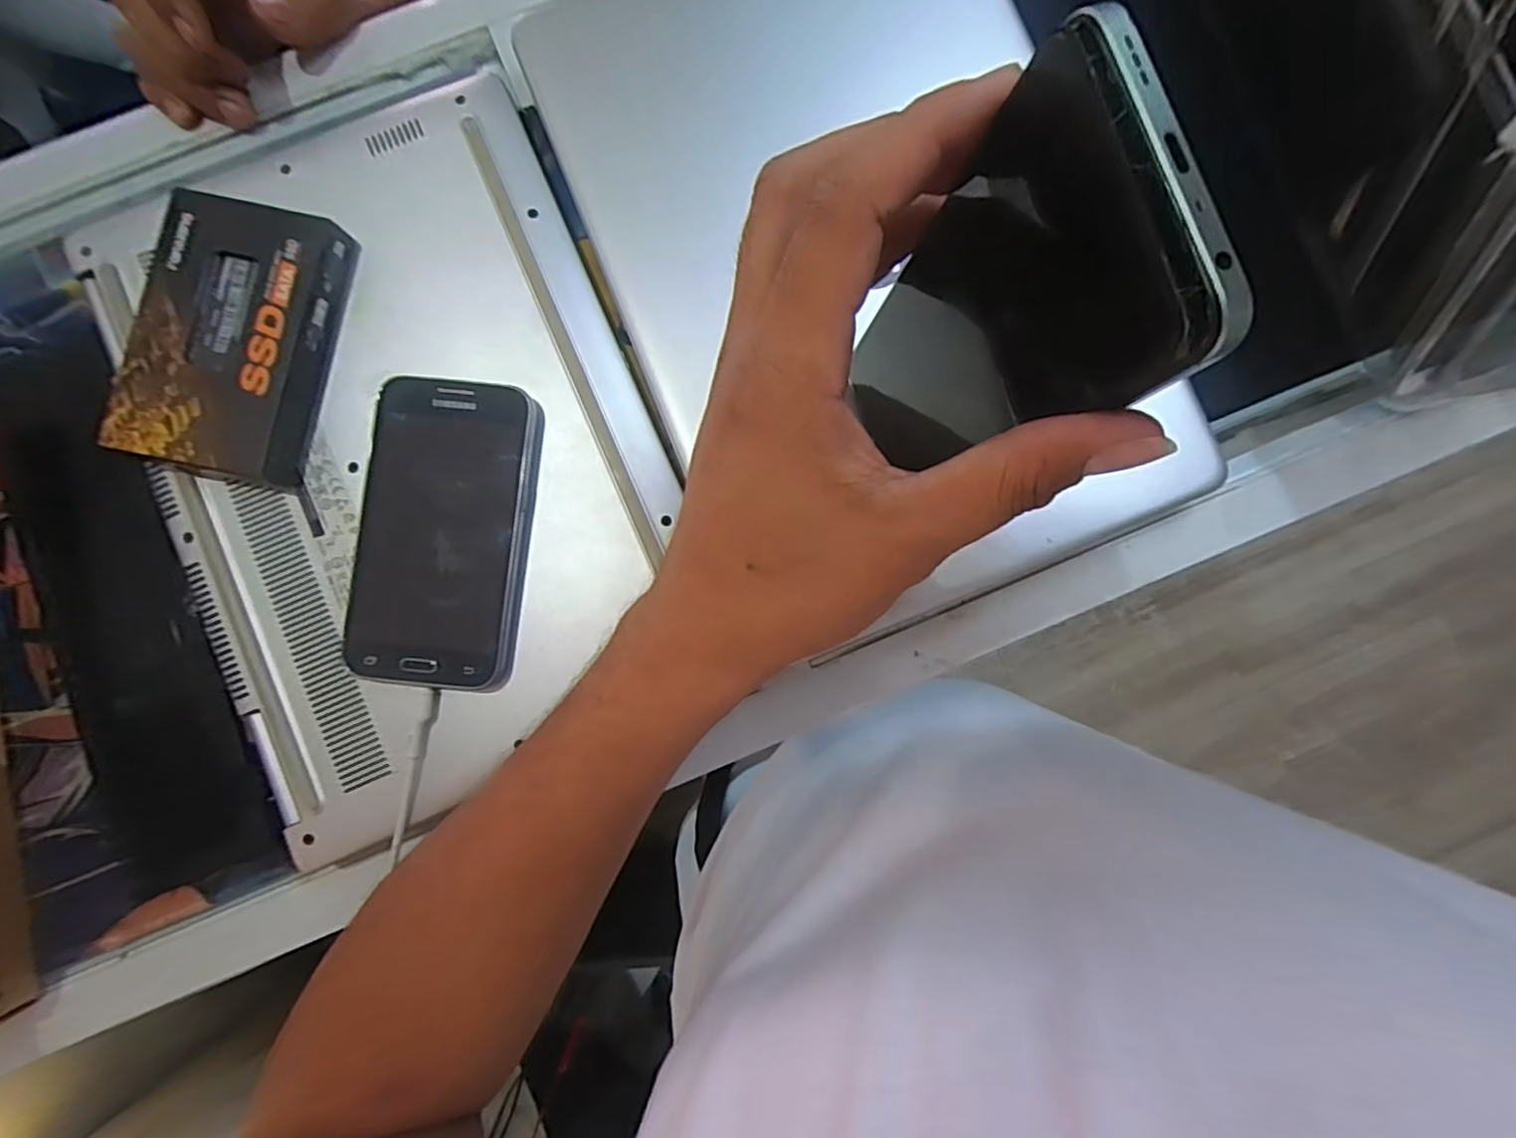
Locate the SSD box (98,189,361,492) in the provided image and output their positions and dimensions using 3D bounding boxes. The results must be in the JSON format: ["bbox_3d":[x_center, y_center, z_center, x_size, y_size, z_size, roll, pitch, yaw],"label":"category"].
[{"bbox_3d":[-0.220,-0.097,0.266,0.069,0.015,0.115,14,86,1],"label":"SSD box"}]

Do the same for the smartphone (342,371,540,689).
[{"bbox_3d":[-0.134,-0.016,0.271,0.068,0.013,0.128,6,86,0],"label":"smartphone"}]

